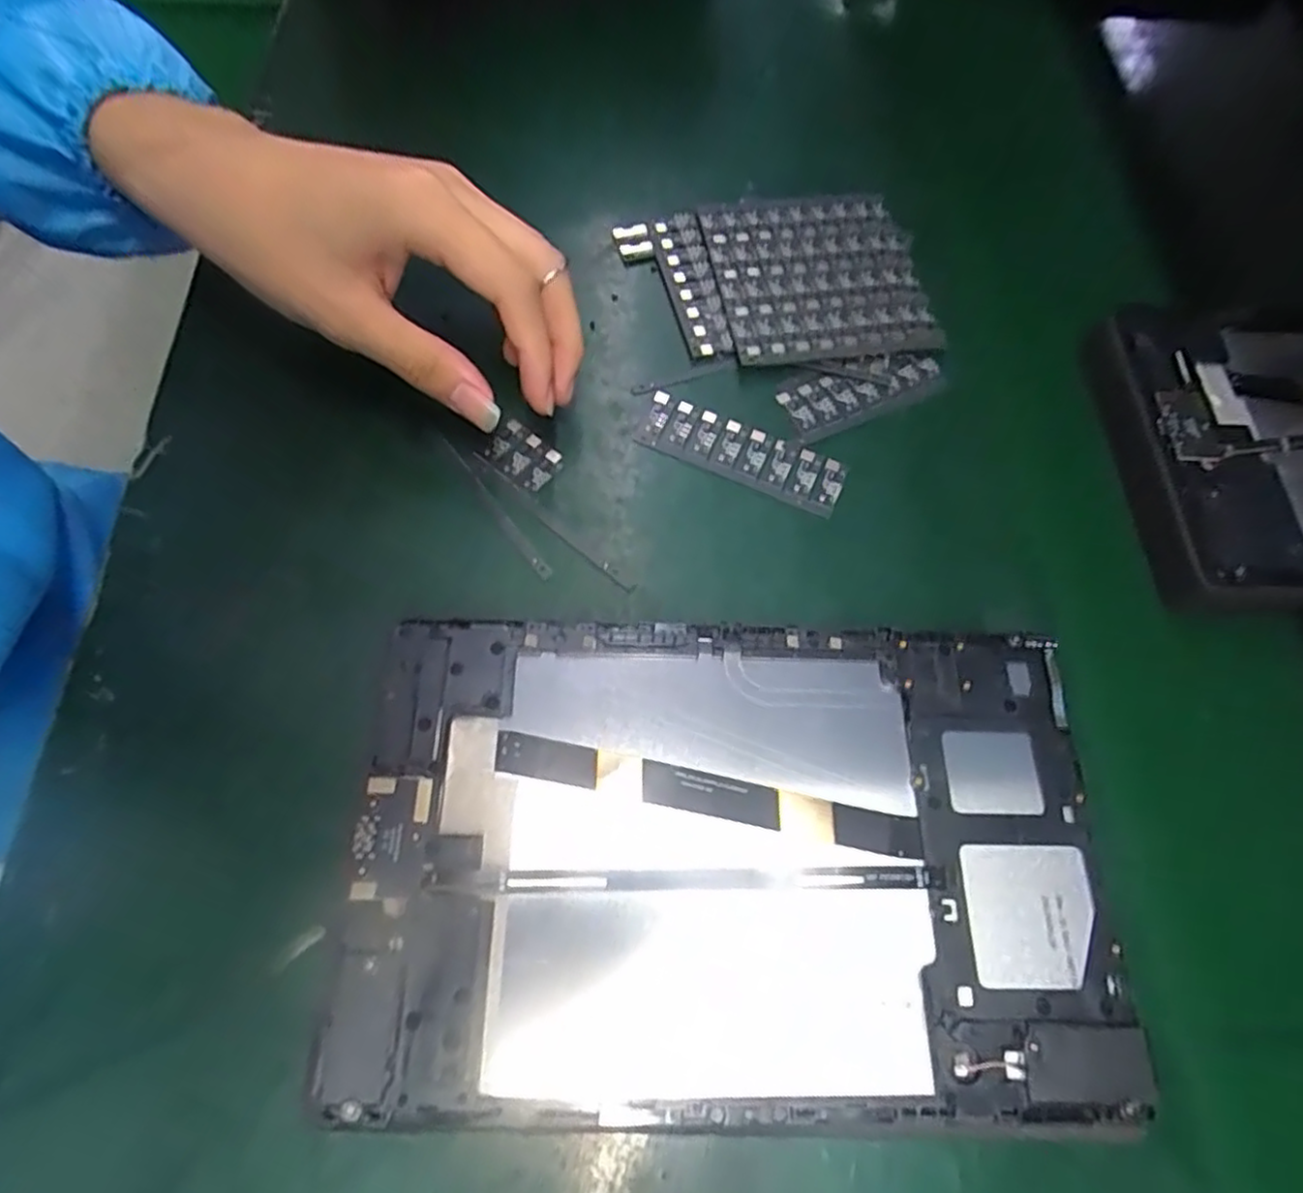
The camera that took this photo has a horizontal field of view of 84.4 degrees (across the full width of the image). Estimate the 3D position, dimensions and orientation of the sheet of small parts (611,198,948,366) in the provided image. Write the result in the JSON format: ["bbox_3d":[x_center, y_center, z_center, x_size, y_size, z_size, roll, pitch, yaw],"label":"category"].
[{"bbox_3d":[0.064,-0.167,0.370,0.150,0.005,0.110,-2,66,-3],"label":"sheet of small parts"}]

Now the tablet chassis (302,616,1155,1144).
[{"bbox_3d":[0.028,0.084,0.237,0.240,0.007,0.153,2,66,-3],"label":"tablet chassis"}]

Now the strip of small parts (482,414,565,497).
[{"bbox_3d":[-0.058,-0.064,0.325,0.036,0.004,0.024,34,69,7],"label":"strip of small parts"}]

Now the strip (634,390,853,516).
[{"bbox_3d":[0.042,-0.067,0.332,0.096,0.004,0.029,23,67,8],"label":"strip"}]

